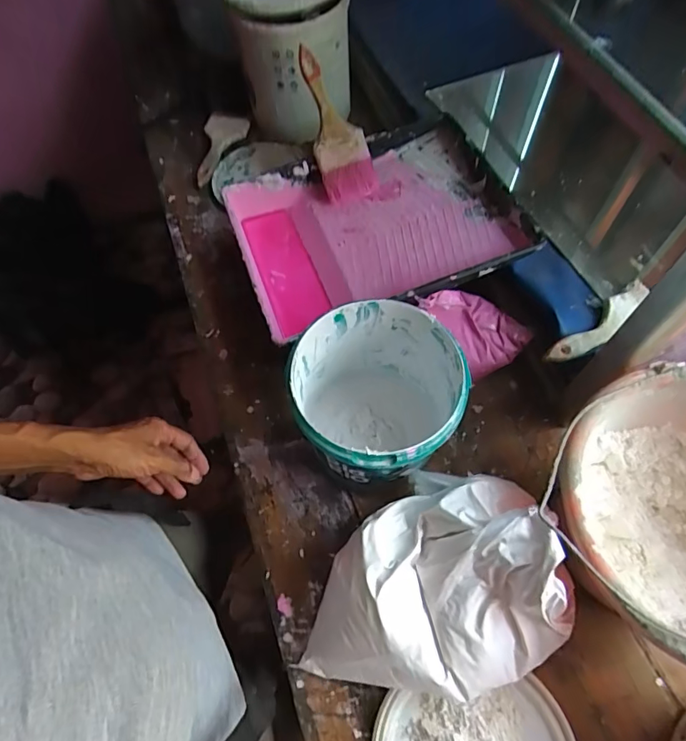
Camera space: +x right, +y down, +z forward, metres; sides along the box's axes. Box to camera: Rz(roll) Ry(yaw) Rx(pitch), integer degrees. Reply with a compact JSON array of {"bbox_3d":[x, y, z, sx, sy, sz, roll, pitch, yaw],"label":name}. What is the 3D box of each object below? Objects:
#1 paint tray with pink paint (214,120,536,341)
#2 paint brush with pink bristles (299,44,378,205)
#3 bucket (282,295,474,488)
[{"bbox_3d":[0.037,-0.187,0.675,0.344,0.087,0.279,-20,63,-7],"label":"paint tray with pink paint"},{"bbox_3d":[-0.014,-0.343,0.682,0.075,0.026,0.207,-20,97,-7],"label":"paint brush with pink bristles"},{"bbox_3d":[0.036,0.043,0.522,0.159,0.179,0.159,-2,62,3],"label":"bucket"}]

